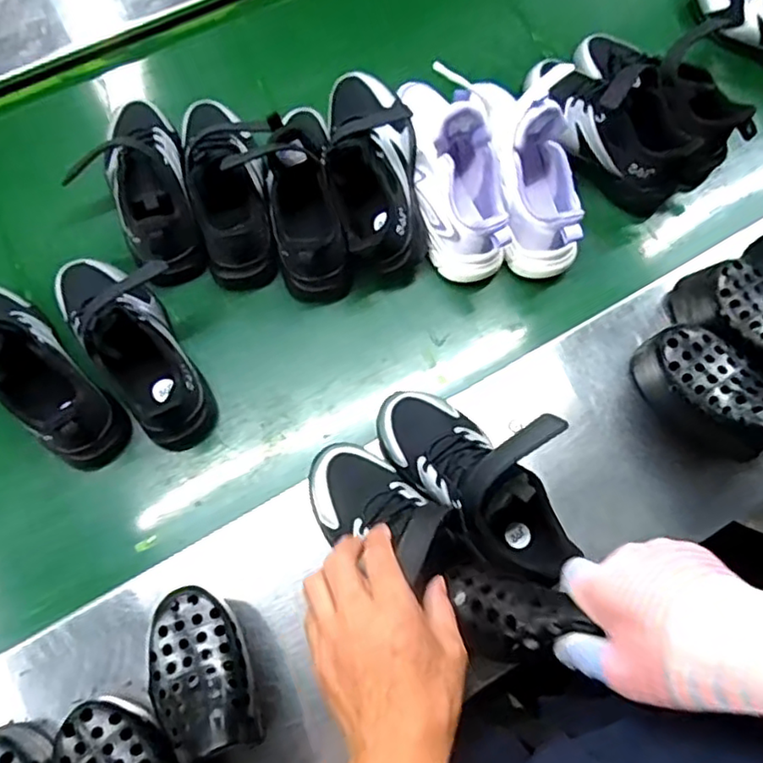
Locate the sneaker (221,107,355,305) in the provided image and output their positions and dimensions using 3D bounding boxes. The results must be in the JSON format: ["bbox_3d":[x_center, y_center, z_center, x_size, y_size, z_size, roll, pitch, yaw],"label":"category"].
[{"bbox_3d":[-0.081,-0.197,0.639,0.071,0.115,0.204,-10,75,-5],"label":"sneaker"}]

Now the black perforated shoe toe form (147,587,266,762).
[{"bbox_3d":[-0.136,0.217,0.461,0.073,0.061,0.123,-16,75,-7],"label":"black perforated shoe toe form"}]

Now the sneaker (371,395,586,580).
[{"bbox_3d":[0.086,0.070,0.521,0.192,0.104,0.096,43,77,11],"label":"sneaker"}]

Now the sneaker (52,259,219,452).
[{"bbox_3d":[-0.242,-0.037,0.588,0.084,0.112,0.207,-30,77,-10],"label":"sneaker"}]

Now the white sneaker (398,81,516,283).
[{"bbox_3d":[0.078,-0.226,0.653,0.086,0.114,0.216,-8,75,-5],"label":"white sneaker"}]

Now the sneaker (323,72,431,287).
[{"bbox_3d":[-0.005,-0.215,0.622,0.102,0.106,0.217,-10,88,-4],"label":"sneaker"}]

